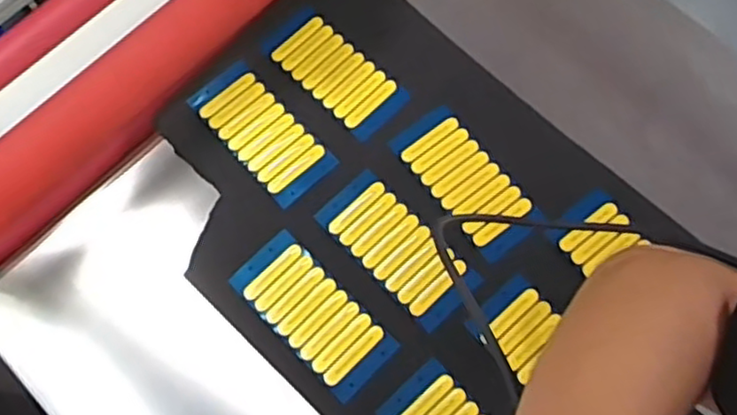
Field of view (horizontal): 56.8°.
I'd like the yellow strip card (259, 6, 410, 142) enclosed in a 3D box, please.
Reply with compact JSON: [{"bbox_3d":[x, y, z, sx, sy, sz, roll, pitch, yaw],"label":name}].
[{"bbox_3d":[-0.028,-0.110,0.551,0.055,0.005,0.121,-44,76,-12],"label":"yellow strip card"}]

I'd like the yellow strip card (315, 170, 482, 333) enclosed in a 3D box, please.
[{"bbox_3d":[0.022,0.029,0.503,0.055,0.007,0.122,-42,75,-12],"label":"yellow strip card"}]

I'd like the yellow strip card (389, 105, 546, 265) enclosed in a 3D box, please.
[{"bbox_3d":[0.075,-0.020,0.517,0.054,0.006,0.121,-36,74,-10],"label":"yellow strip card"}]

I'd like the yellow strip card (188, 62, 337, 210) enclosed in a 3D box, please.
[{"bbox_3d":[-0.083,-0.059,0.537,0.055,0.007,0.121,-40,75,-12],"label":"yellow strip card"}]

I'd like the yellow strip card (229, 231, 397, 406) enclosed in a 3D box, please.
[{"bbox_3d":[-0.040,0.076,0.494,0.055,0.004,0.123,-43,76,-12],"label":"yellow strip card"}]

